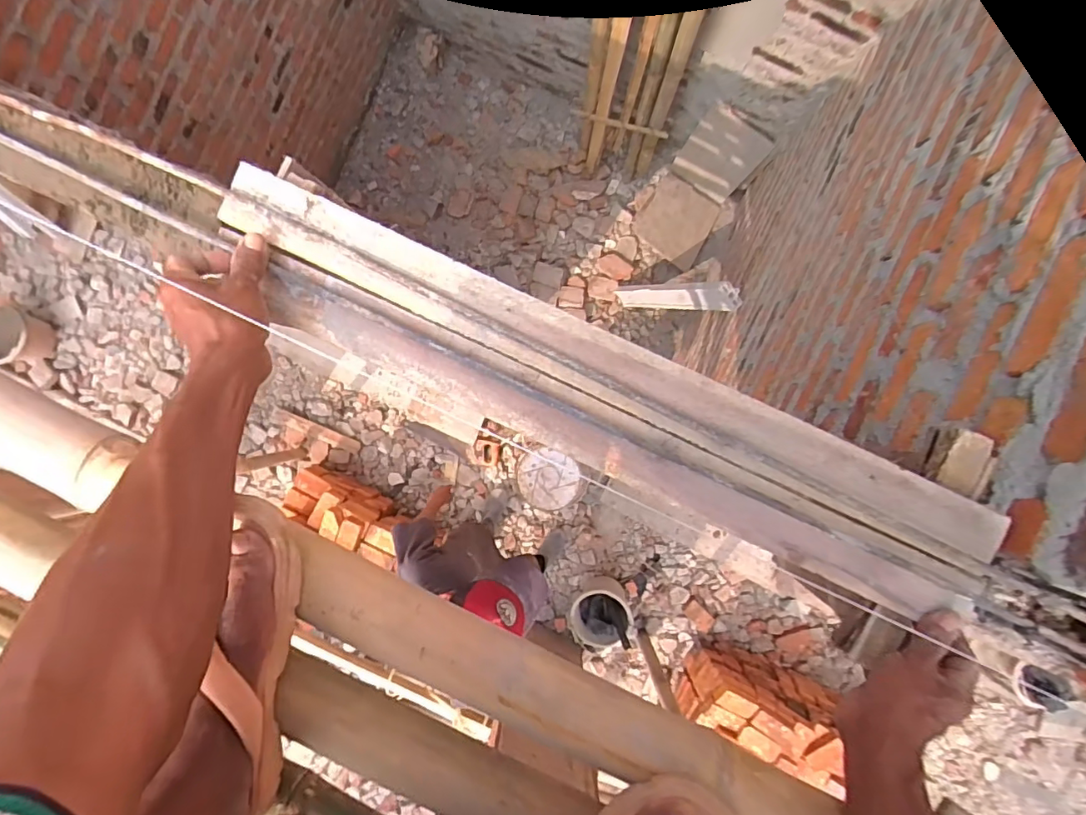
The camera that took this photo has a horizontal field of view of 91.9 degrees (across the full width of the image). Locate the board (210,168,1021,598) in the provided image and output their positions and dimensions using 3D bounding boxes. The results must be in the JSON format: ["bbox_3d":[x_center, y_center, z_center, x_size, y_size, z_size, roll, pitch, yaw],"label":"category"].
[{"bbox_3d":[0.043,-0.022,0.461,0.715,0.031,0.107,25,91,3],"label":"board"}]

